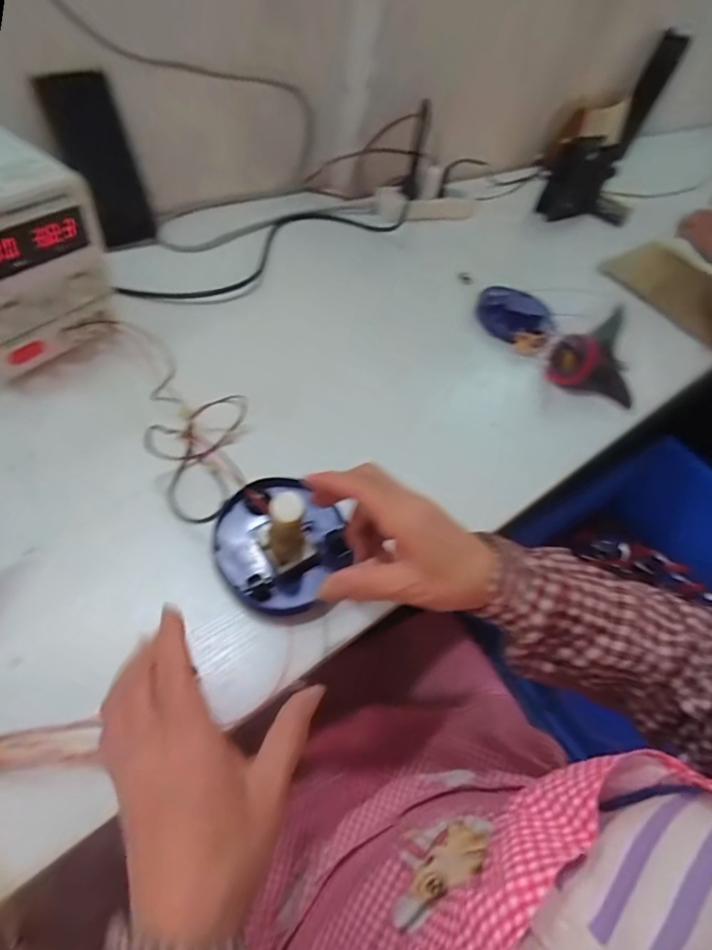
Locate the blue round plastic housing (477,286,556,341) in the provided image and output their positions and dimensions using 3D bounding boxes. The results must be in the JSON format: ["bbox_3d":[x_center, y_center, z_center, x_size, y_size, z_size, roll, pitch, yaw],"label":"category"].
[{"bbox_3d":[0.215,-0.217,0.635,0.102,0.027,0.076,16,57,7],"label":"blue round plastic housing"}]

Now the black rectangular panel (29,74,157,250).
[{"bbox_3d":[-0.289,-0.353,0.538,0.071,0.164,0.014,-22,50,-12],"label":"black rectangular panel"}]

